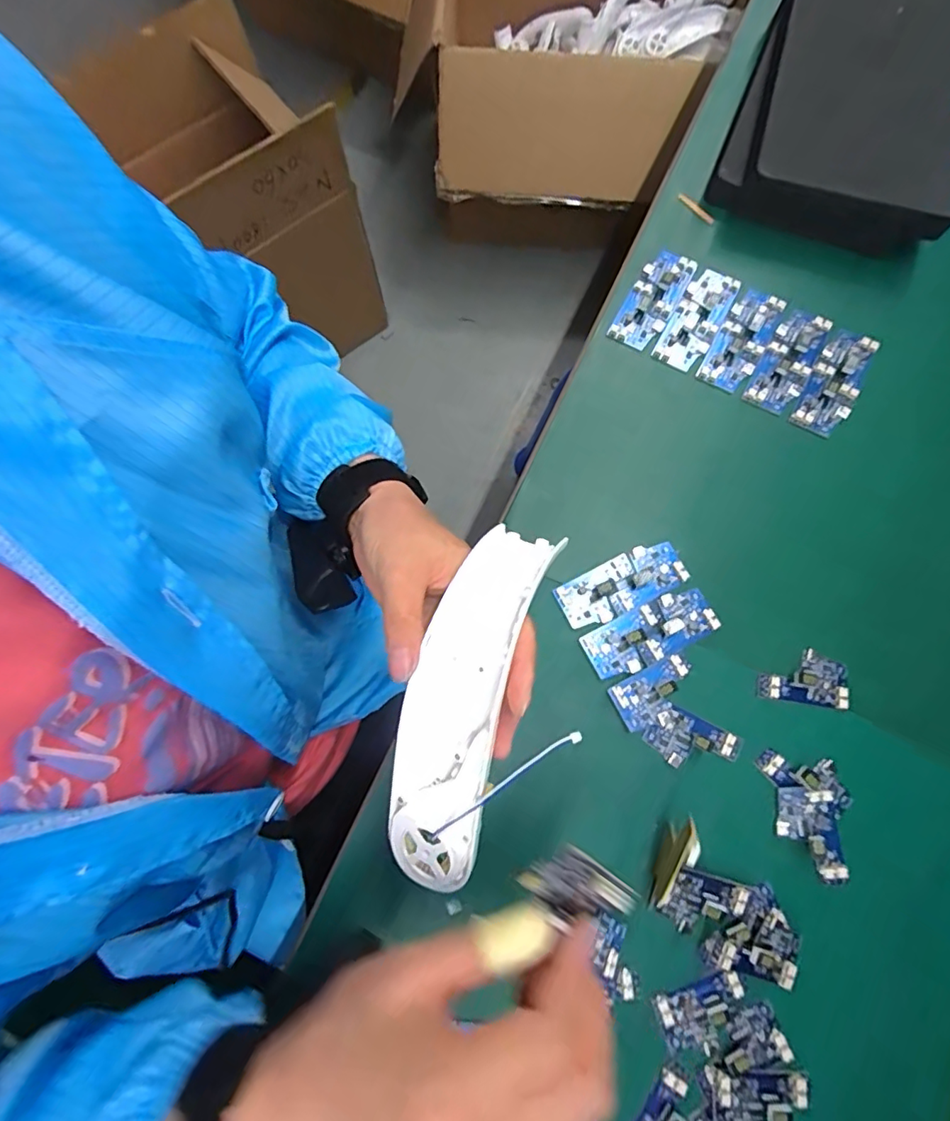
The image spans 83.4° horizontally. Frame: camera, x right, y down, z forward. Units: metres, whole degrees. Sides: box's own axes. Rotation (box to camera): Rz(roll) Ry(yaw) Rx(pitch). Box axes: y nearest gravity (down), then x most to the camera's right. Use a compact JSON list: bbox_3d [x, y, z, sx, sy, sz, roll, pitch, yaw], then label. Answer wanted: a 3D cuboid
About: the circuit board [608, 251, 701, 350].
[{"bbox_3d":[0.142,-0.209,0.426,0.037,0.004,0.089,29,80,7],"label":"circuit board"}]

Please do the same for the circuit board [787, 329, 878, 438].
[{"bbox_3d":[0.276,-0.136,0.410,0.036,0.008,0.090,28,79,7],"label":"circuit board"}]

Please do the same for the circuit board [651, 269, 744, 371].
[{"bbox_3d":[0.176,-0.191,0.422,0.037,0.004,0.089,28,79,7],"label":"circuit board"}]

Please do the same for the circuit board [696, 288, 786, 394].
[{"bbox_3d":[0.210,-0.173,0.418,0.036,0.005,0.088,29,80,7],"label":"circuit board"}]

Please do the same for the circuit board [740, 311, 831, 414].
[{"bbox_3d":[0.243,-0.155,0.412,0.035,0.004,0.090,28,79,7],"label":"circuit board"}]

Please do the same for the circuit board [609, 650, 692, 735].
[{"bbox_3d":[0.121,0.087,0.357,0.055,0.011,0.032,-31,79,-6],"label":"circuit board"}]

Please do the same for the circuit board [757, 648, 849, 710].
[{"bbox_3d":[0.224,0.079,0.360,0.058,0.011,0.035,8,78,3],"label":"circuit board"}]

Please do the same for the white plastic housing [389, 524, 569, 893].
[{"bbox_3d":[-0.008,0.075,0.282,0.054,0.052,0.190,15,85,4],"label":"white plastic housing"}]

